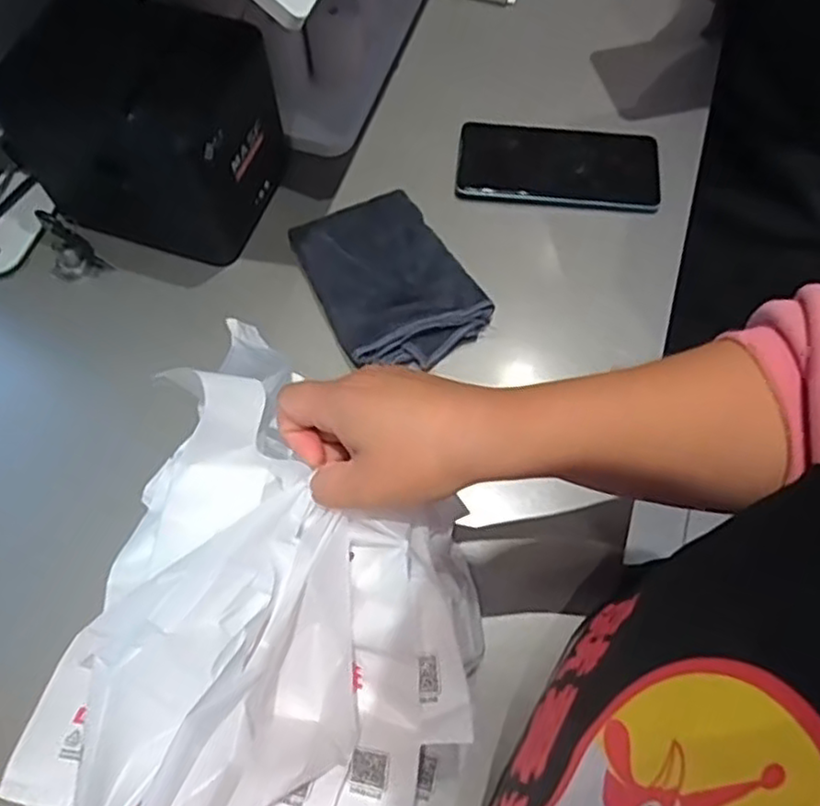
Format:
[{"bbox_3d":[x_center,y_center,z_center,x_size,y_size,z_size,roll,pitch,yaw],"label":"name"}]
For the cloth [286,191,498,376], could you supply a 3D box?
[{"bbox_3d":[-0.017,-0.092,0.517,0.102,0.014,0.143,-29,68,-13],"label":"cloth"}]

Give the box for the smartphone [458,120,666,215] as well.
[{"bbox_3d":[0.120,-0.195,0.570,0.160,0.009,0.080,5,65,2],"label":"smartphone"}]

